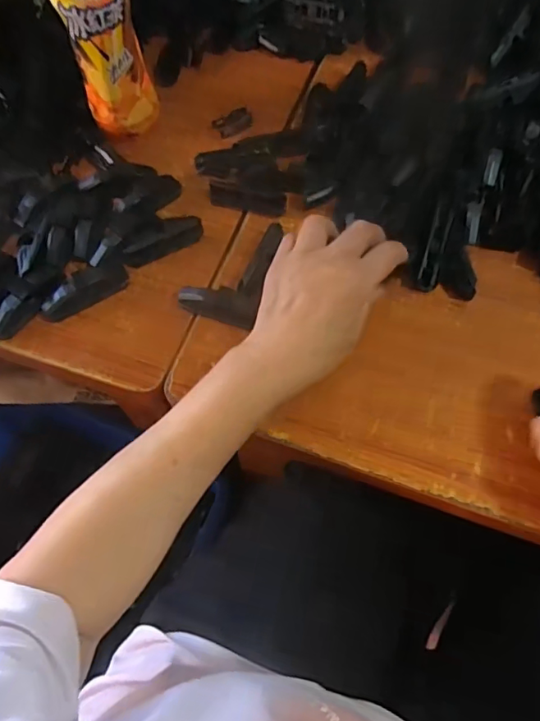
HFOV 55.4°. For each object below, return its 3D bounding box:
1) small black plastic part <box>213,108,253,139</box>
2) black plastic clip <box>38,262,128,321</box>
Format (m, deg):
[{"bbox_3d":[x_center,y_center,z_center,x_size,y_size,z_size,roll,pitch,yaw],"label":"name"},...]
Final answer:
[{"bbox_3d":[-0.036,-0.242,0.523,0.040,0.006,0.028,-31,67,-13],"label":"small black plastic part"},{"bbox_3d":[-0.155,-0.058,0.427,0.075,0.017,0.023,-31,67,-13],"label":"black plastic clip"}]

